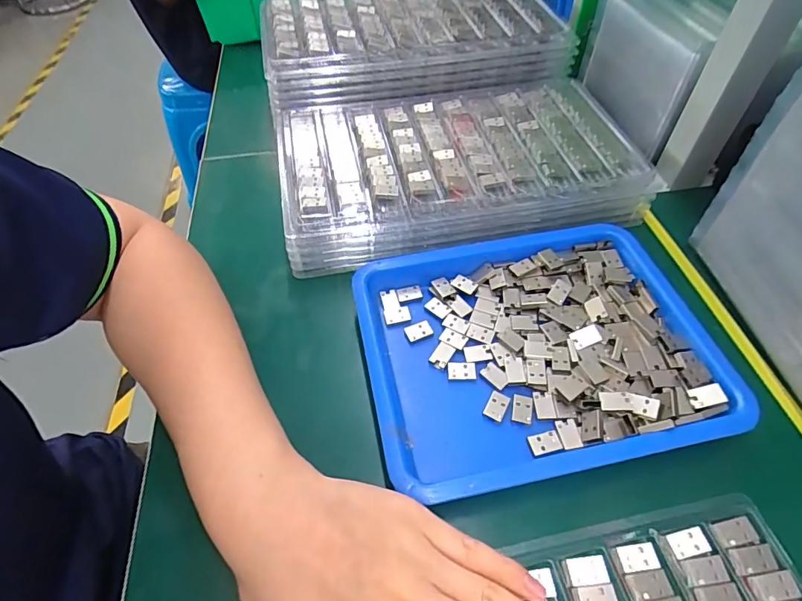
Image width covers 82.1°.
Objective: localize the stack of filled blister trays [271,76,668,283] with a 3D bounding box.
[{"bbox_3d":[0.042,-0.122,0.405,0.293,0.043,0.192,-13,52,-5],"label":"stack of filled blister trays"}]

